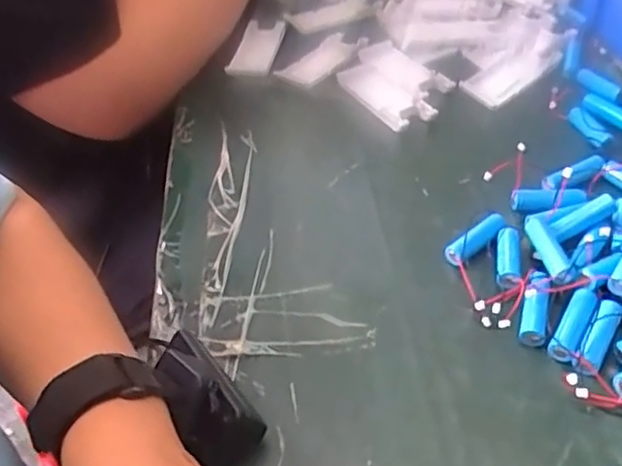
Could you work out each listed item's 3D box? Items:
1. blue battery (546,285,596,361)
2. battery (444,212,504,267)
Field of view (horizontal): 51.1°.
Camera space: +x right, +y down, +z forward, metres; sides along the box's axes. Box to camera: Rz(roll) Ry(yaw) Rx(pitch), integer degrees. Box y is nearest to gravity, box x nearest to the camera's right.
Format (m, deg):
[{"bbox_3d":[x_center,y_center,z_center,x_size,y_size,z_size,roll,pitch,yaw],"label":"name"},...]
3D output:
[{"bbox_3d":[0.152,0.052,0.377,0.015,0.014,0.048,19,48,25],"label":"blue battery"},{"bbox_3d":[0.109,0.004,0.431,0.046,0.013,0.014,-37,49,-9],"label":"battery"}]

